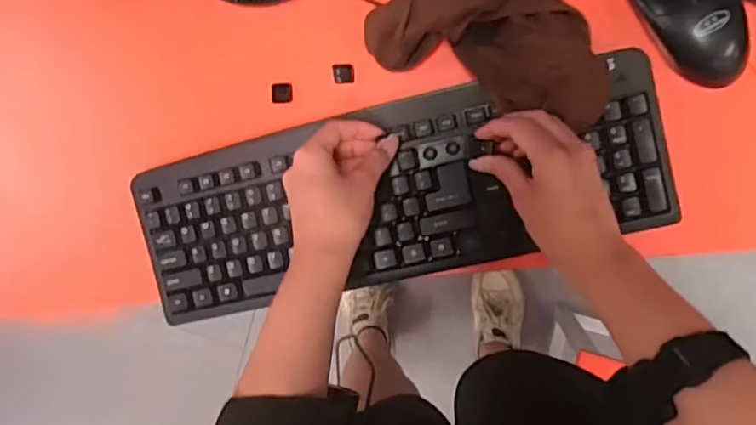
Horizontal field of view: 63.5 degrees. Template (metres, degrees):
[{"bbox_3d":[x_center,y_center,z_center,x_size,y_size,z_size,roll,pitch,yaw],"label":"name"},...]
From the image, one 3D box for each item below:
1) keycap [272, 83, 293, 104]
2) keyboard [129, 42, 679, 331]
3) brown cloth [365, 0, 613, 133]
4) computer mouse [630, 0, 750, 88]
[{"bbox_3d":[-0.083,-0.103,0.527,0.016,0.007,0.017,-3,92,10],"label":"keycap"},{"bbox_3d":[0.010,-0.014,0.504,0.437,0.021,0.141,-11,91,10],"label":"keyboard"},{"bbox_3d":[0.090,-0.151,0.451,0.190,0.094,0.137,23,96,8],"label":"brown cloth"},{"bbox_3d":[0.237,-0.147,0.457,0.061,0.032,0.109,-29,88,10],"label":"computer mouse"}]

